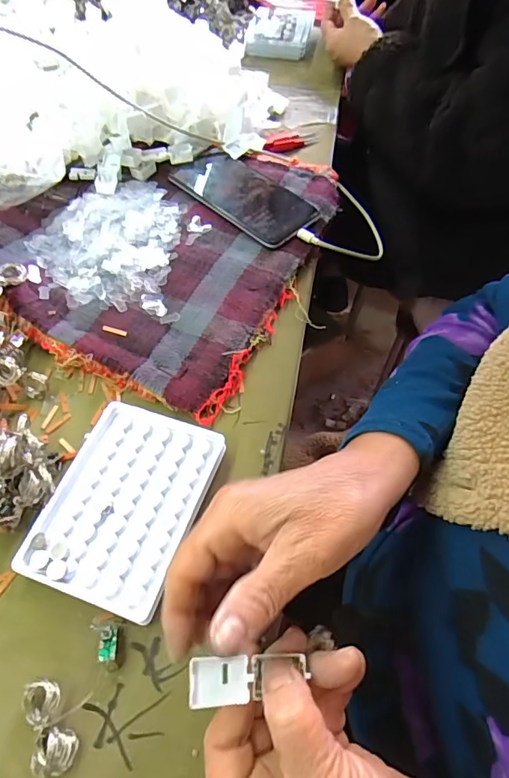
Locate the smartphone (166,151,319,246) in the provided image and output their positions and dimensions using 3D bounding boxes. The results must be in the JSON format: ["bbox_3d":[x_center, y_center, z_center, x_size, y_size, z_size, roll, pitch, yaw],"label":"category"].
[{"bbox_3d":[-0.015,-0.212,0.497,0.173,0.013,0.079,39,65,23],"label":"smartphone"}]

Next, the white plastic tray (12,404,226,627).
[{"bbox_3d":[-0.088,0.075,0.321,0.096,0.015,0.130,16,58,10],"label":"white plastic tray"}]

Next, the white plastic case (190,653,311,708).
[{"bbox_3d":[-0.004,0.132,0.217,0.052,0.007,0.020,-4,59,-15],"label":"white plastic case"}]

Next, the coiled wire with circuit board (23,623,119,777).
[{"bbox_3d":[-0.105,0.168,0.263,0.038,0.012,0.073,15,58,10],"label":"coiled wire with circuit board"}]

